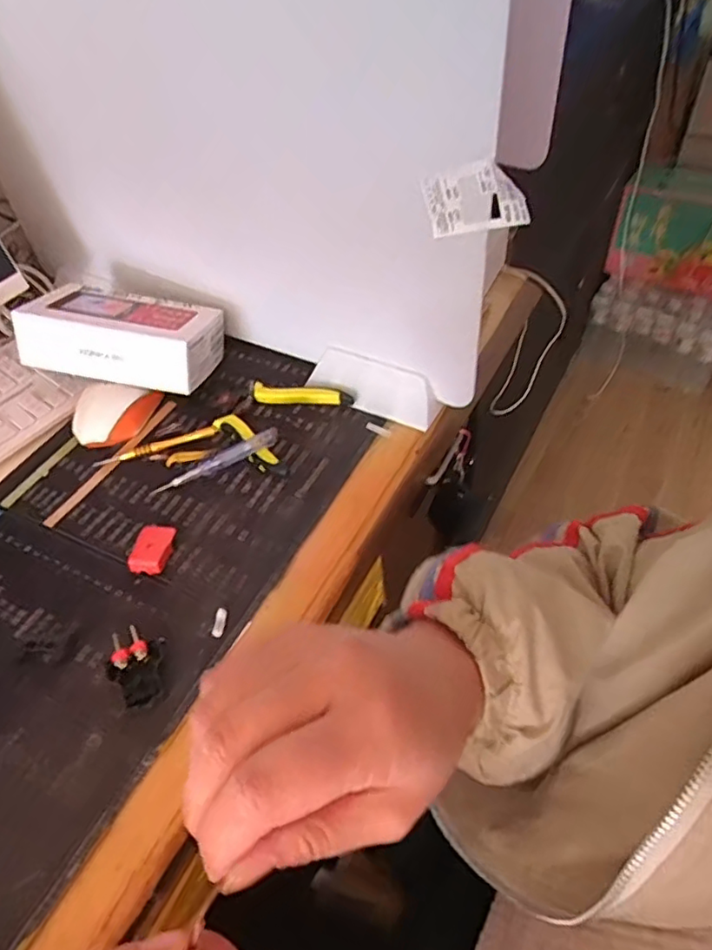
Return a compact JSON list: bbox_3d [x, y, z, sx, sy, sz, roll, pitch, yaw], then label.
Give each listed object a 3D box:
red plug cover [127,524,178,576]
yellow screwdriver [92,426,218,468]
[{"bbox_3d":[-0.165,0.060,0.494,0.030,0.015,0.043,3,49,8],"label":"red plug cover"},{"bbox_3d":[-0.190,-0.027,0.574,0.115,0.014,0.011,-11,49,-5],"label":"yellow screwdriver"}]

